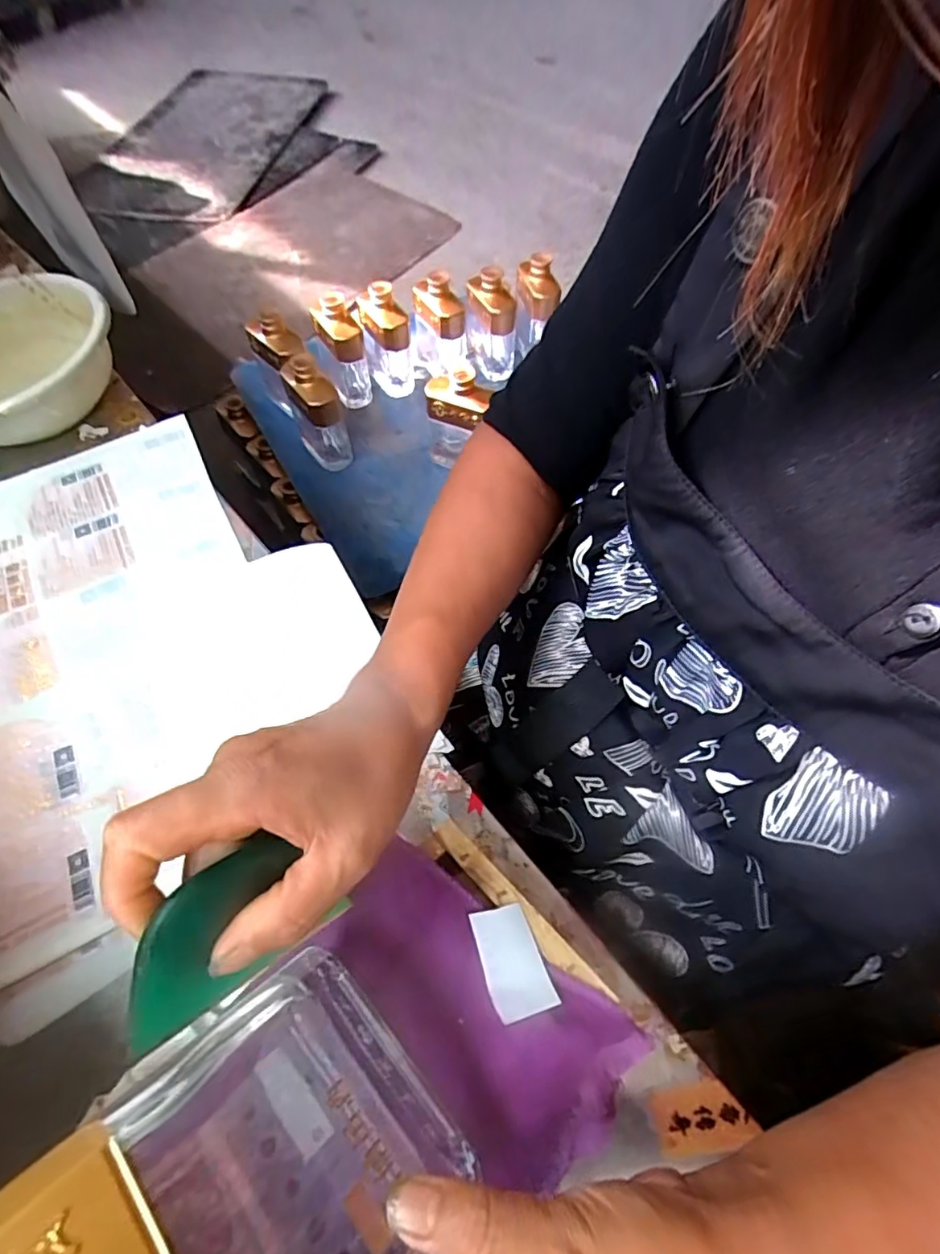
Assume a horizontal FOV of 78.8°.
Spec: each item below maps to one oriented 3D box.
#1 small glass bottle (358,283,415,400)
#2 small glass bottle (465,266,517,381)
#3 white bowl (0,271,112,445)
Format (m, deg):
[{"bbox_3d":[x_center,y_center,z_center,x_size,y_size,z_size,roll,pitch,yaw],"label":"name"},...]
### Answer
[{"bbox_3d":[-0.146,-0.498,0.990,0.056,0.161,0.093,-38,67,-21],"label":"small glass bottle"},{"bbox_3d":[0.037,-0.534,1.013,0.091,0.164,0.090,4,59,1],"label":"small glass bottle"},{"bbox_3d":[-0.418,-0.234,0.521,0.176,0.065,0.185,0,61,1],"label":"white bowl"}]

